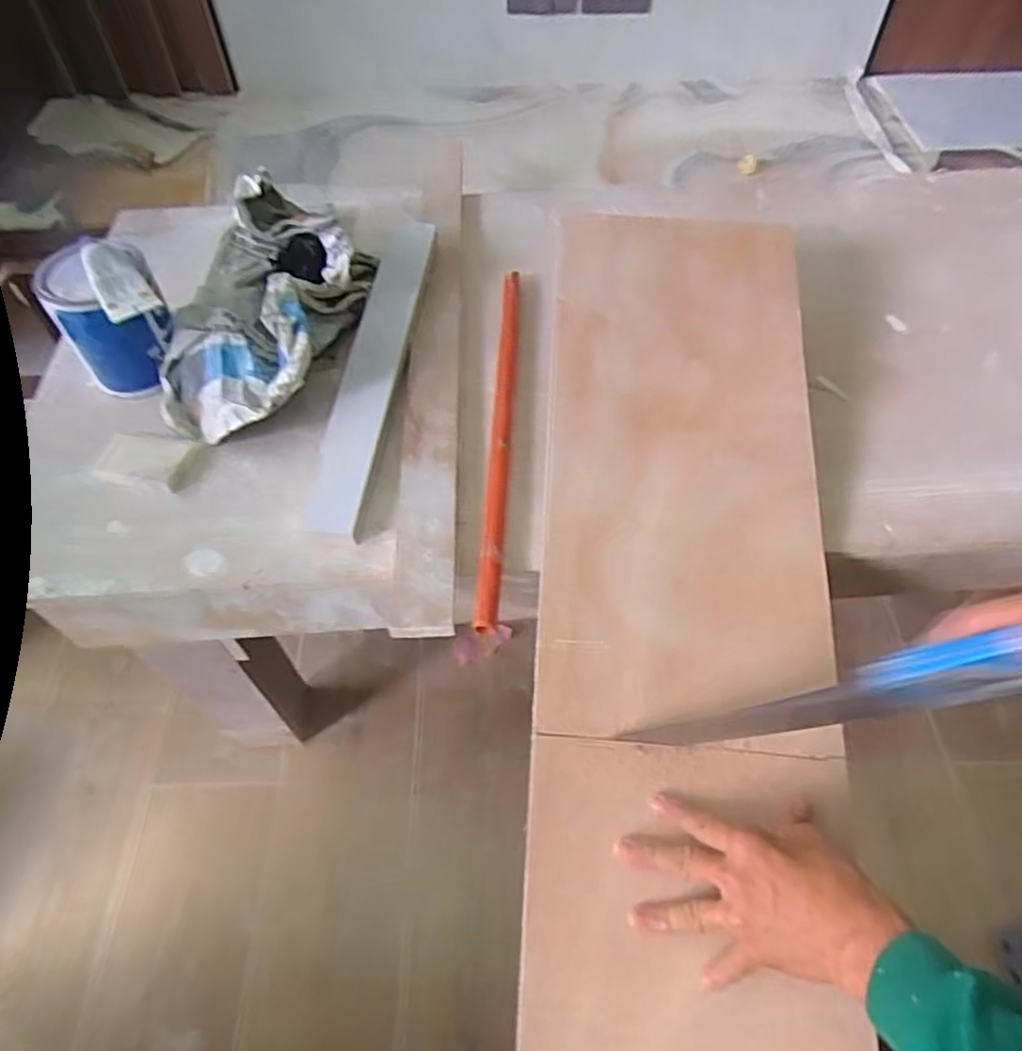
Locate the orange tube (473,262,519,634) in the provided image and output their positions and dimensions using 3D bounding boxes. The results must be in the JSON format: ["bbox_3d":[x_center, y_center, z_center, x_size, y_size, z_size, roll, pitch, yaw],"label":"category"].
[{"bbox_3d":[-0.009,-0.103,0.682,0.019,0.015,0.453,2,56,2],"label":"orange tube"}]

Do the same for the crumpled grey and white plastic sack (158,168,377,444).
[{"bbox_3d":[-0.260,-0.237,0.718,0.181,0.127,0.302,9,57,7],"label":"crumpled grey and white plastic sack"}]

